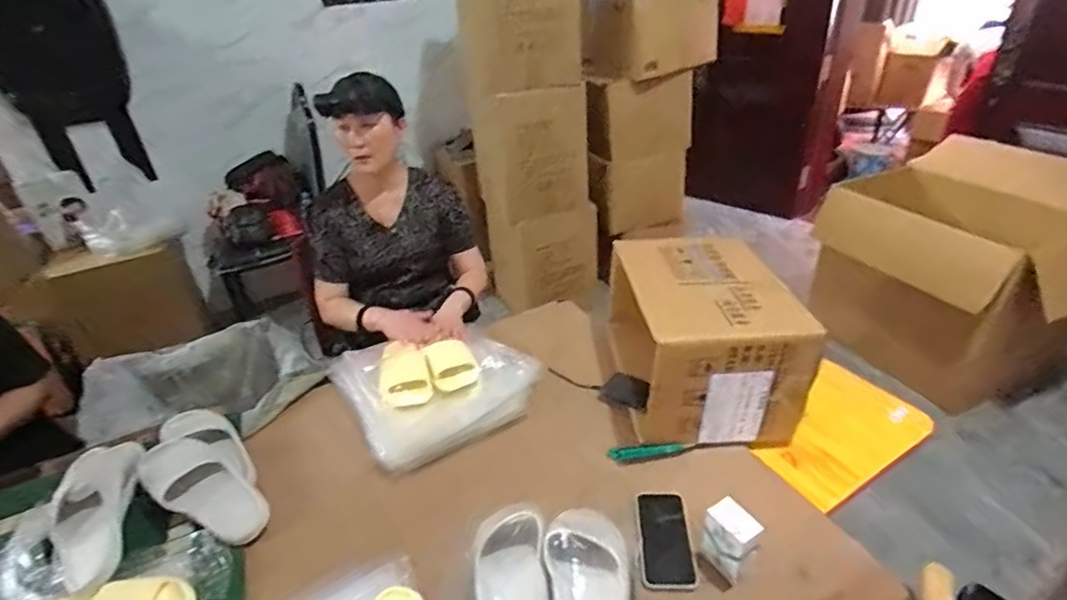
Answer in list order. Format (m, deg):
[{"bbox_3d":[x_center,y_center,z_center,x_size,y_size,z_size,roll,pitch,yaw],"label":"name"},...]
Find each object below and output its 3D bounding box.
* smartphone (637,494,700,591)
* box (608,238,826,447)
[{"bbox_3d":[0.206,0.372,0.854,0.085,0.007,0.148,3,44,3],"label":"smartphone"},{"bbox_3d":[0.327,0.069,1.091,0.287,0.234,0.362,-5,32,-2],"label":"box"}]

